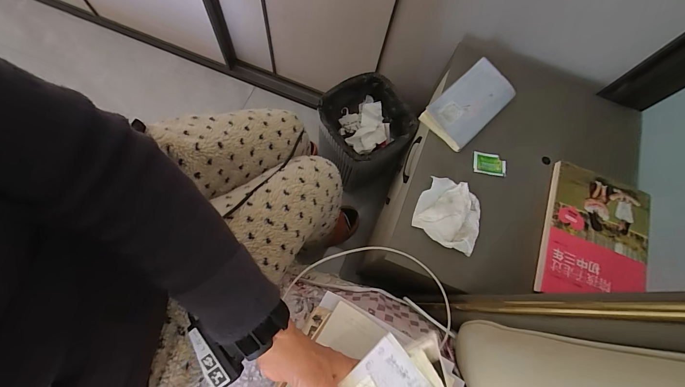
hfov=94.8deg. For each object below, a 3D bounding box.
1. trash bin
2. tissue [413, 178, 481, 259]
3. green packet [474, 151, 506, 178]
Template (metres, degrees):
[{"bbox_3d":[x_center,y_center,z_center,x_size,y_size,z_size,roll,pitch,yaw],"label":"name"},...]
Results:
[{"bbox_3d":[0.054,-0.159,0.931,0.227,0.281,0.226,-21,75,-11],"label":"trash bin"},{"bbox_3d":[0.176,0.031,0.517,0.102,0.020,0.112,22,72,2],"label":"tissue"},{"bbox_3d":[0.262,-0.052,0.560,0.059,0.010,0.039,10,72,-2],"label":"green packet"}]

